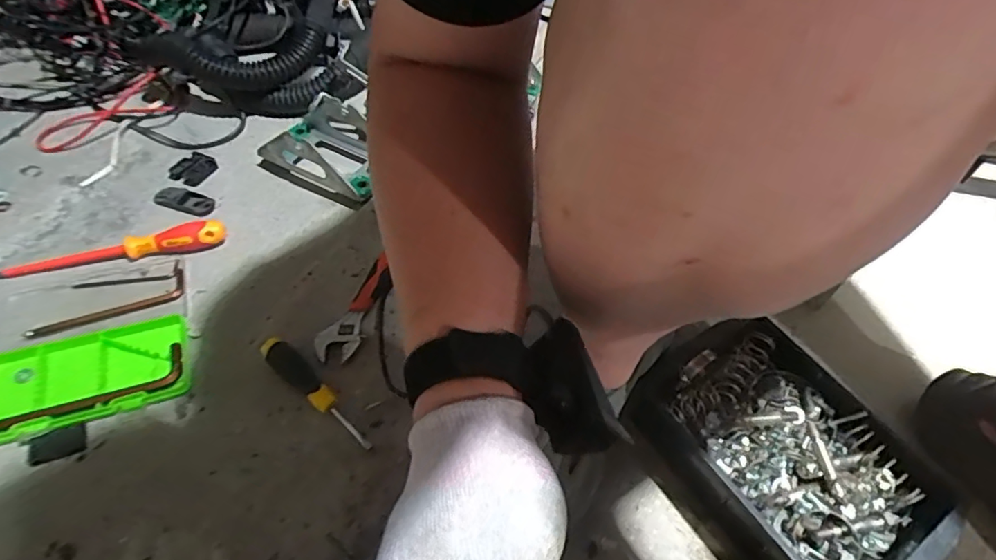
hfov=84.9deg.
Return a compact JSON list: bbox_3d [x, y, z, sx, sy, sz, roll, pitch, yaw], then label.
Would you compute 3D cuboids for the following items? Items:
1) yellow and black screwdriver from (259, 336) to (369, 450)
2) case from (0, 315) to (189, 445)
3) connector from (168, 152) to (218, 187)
[{"bbox_3d":[-0.187,0.112,0.561,0.158,0.021,0.027,34,57,22],"label":"yellow and black screwdriver"},{"bbox_3d":[-0.420,0.098,0.552,0.186,0.026,0.098,-16,53,-16],"label":"case"},{"bbox_3d":[-0.423,-0.156,0.757,0.048,0.010,0.058,26,56,16],"label":"connector"}]

